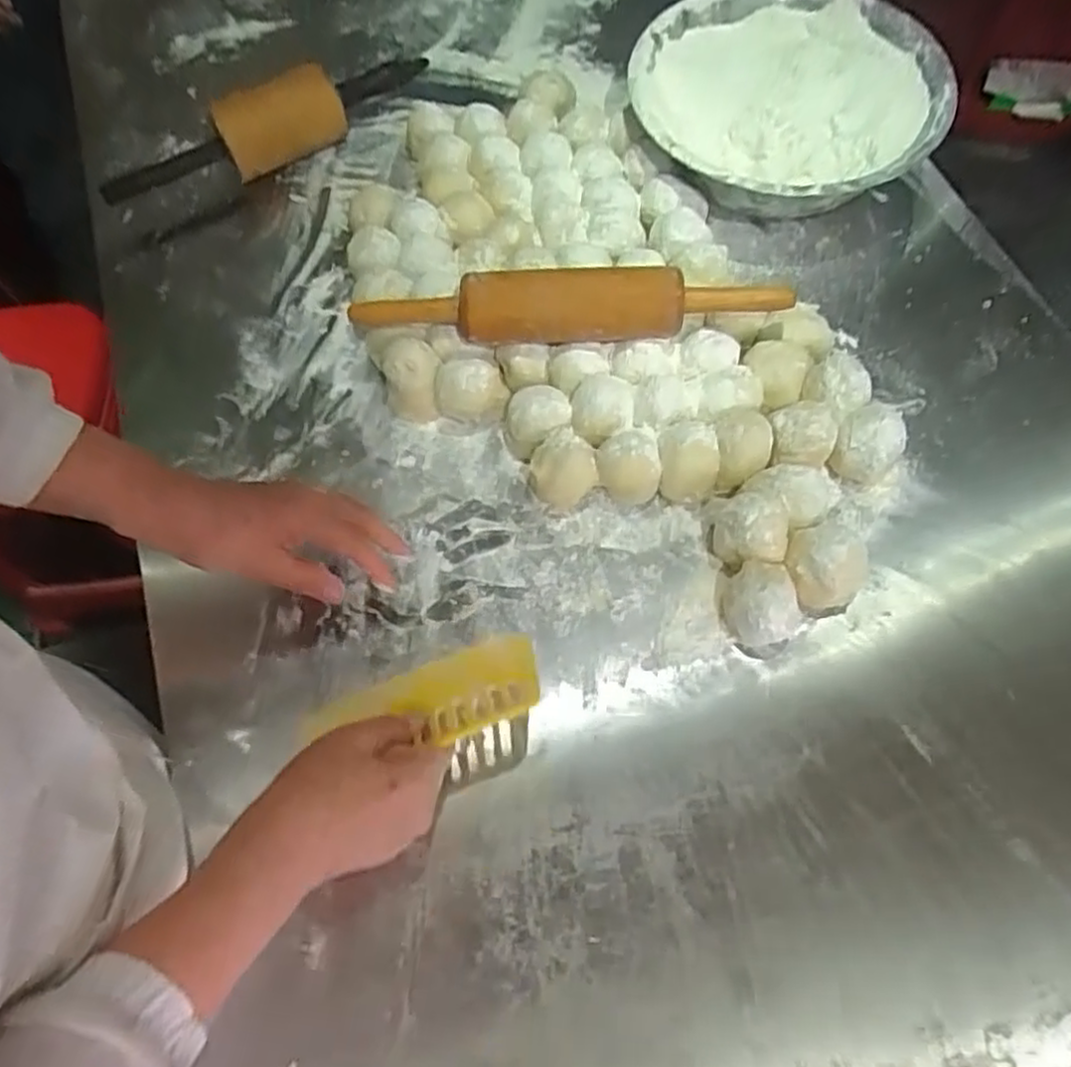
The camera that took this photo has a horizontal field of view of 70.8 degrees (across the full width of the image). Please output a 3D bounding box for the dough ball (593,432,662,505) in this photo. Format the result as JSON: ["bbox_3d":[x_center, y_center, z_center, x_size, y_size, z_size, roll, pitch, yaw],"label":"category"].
[{"bbox_3d":[0.070,-0.053,0.580,0.046,0.058,0.043,0,66,1],"label":"dough ball"}]

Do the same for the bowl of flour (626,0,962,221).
[{"bbox_3d":[0.227,-0.388,0.689,0.265,0.078,0.244,0,66,1],"label":"bowl of flour"}]

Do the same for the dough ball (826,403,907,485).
[{"bbox_3d":[0.256,-0.069,0.577,0.046,0.054,0.042,0,66,1],"label":"dough ball"}]

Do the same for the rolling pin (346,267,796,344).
[{"bbox_3d":[0.026,-0.177,0.581,0.338,0.040,0.046,0,66,1],"label":"rolling pin"}]

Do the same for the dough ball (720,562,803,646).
[{"bbox_3d":[0.158,0.048,0.528,0.049,0.053,0.053,0,66,1],"label":"dough ball"}]

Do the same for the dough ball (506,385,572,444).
[{"bbox_3d":[0.002,-0.089,0.602,0.052,0.042,0.051,-5,66,-1],"label":"dough ball"}]

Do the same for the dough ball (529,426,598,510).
[{"bbox_3d":[0.019,-0.051,0.580,0.046,0.052,0.050,0,66,1],"label":"dough ball"}]

